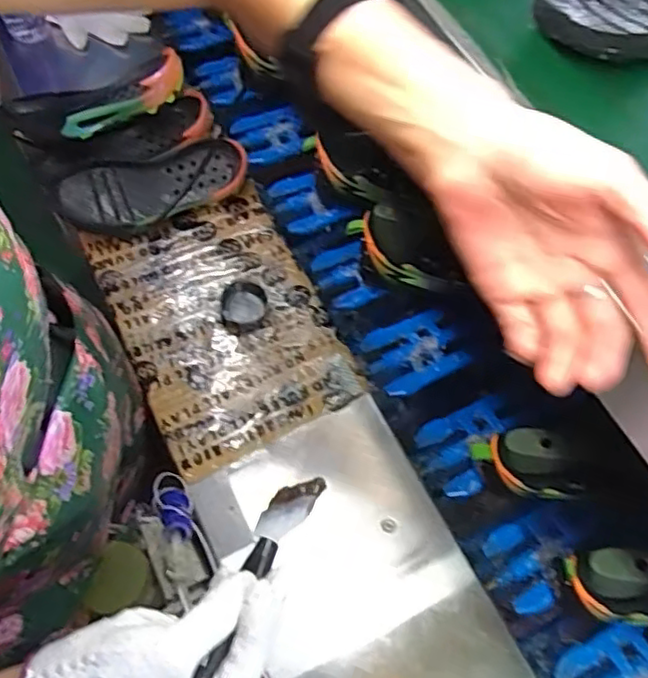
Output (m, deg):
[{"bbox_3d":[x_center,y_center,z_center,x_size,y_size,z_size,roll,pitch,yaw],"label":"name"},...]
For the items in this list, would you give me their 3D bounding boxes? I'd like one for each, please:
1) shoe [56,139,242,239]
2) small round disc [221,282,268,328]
[{"bbox_3d":[-0.218,-0.203,0.854,0.227,0.050,0.090,-20,91,-11],"label":"shoe"},{"bbox_3d":[-0.099,-0.042,0.799,0.054,0.023,0.057,-1,66,2],"label":"small round disc"}]

